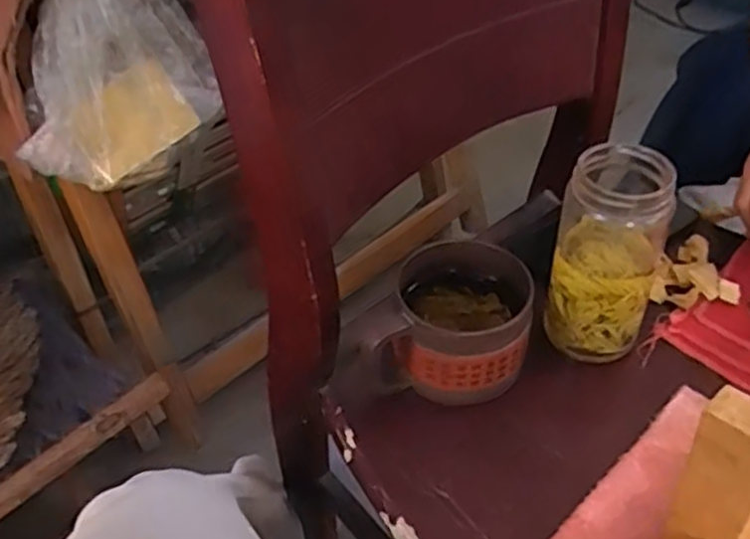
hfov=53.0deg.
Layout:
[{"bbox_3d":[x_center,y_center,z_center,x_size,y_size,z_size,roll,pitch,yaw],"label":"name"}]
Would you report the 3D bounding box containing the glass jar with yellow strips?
[{"bbox_3d":[0.161,-0.010,0.528,0.067,0.148,0.067,0,43,0],"label":"glass jar with yellow strips"}]

